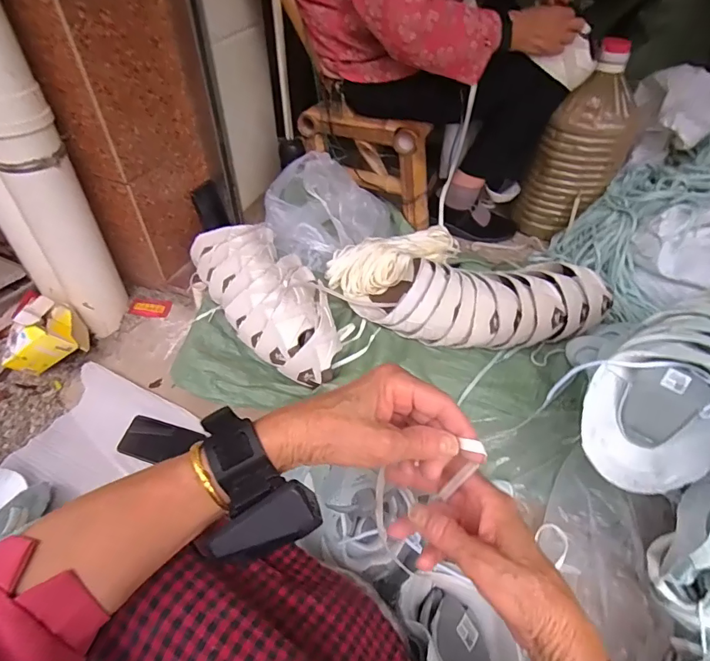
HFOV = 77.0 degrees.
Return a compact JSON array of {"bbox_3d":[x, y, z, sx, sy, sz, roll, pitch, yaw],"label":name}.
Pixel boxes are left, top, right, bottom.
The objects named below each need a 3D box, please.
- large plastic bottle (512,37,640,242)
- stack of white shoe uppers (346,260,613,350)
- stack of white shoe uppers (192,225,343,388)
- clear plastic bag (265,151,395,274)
[{"bbox_3d":[0.526,-0.421,1.039,0.154,0.403,0.155,-27,53,-25],"label":"large plastic bottle"},{"bbox_3d":[0.238,-0.048,0.874,0.478,0.123,0.151,1,46,-1],"label":"stack of white shoe uppers"},{"bbox_3d":[-0.157,-0.073,0.877,0.190,0.096,0.402,-28,66,-25],"label":"stack of white shoe uppers"},{"bbox_3d":[-0.071,-0.270,1.024,0.304,0.188,0.168,7,46,5],"label":"clear plastic bag"}]

